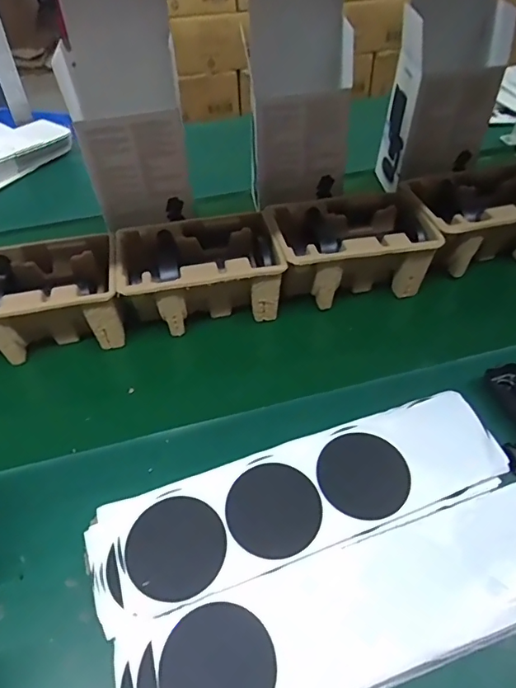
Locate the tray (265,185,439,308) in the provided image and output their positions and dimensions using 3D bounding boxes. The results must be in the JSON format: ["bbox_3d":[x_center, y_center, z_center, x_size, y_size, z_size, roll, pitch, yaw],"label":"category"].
[{"bbox_3d":[0.136,-0.140,0.725,0.226,0.109,0.141,-10,46,-10],"label":"tray"}]

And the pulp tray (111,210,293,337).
[{"bbox_3d":[-0.087,-0.100,0.701,0.227,0.103,0.141,-8,46,-8],"label":"pulp tray"}]

